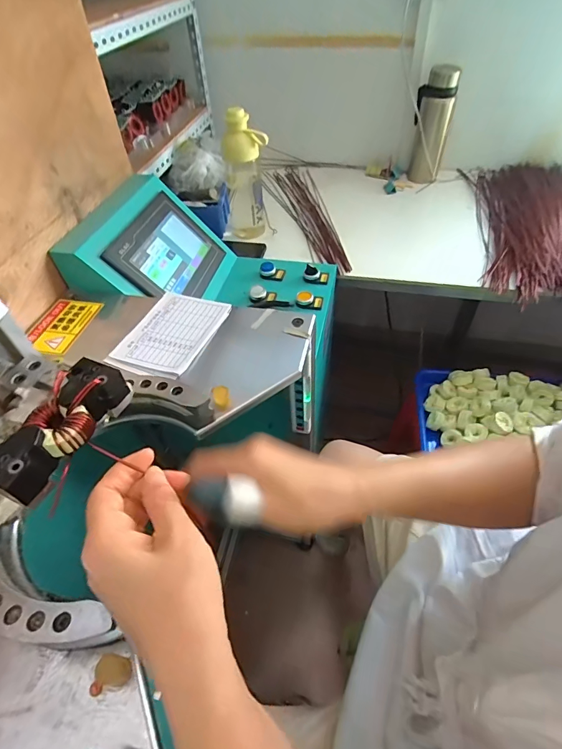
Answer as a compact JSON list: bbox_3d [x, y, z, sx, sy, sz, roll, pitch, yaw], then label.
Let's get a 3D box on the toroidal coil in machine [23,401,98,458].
[{"bbox_3d":[-0.144,0.032,0.255,0.040,0.012,0.031,32,58,28],"label":"toroidal coil in machine"}]

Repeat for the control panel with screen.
[{"bbox_3d":[-0.096,-0.170,0.619,0.351,0.171,0.240,7,50,10],"label":"control panel with screen"}]

